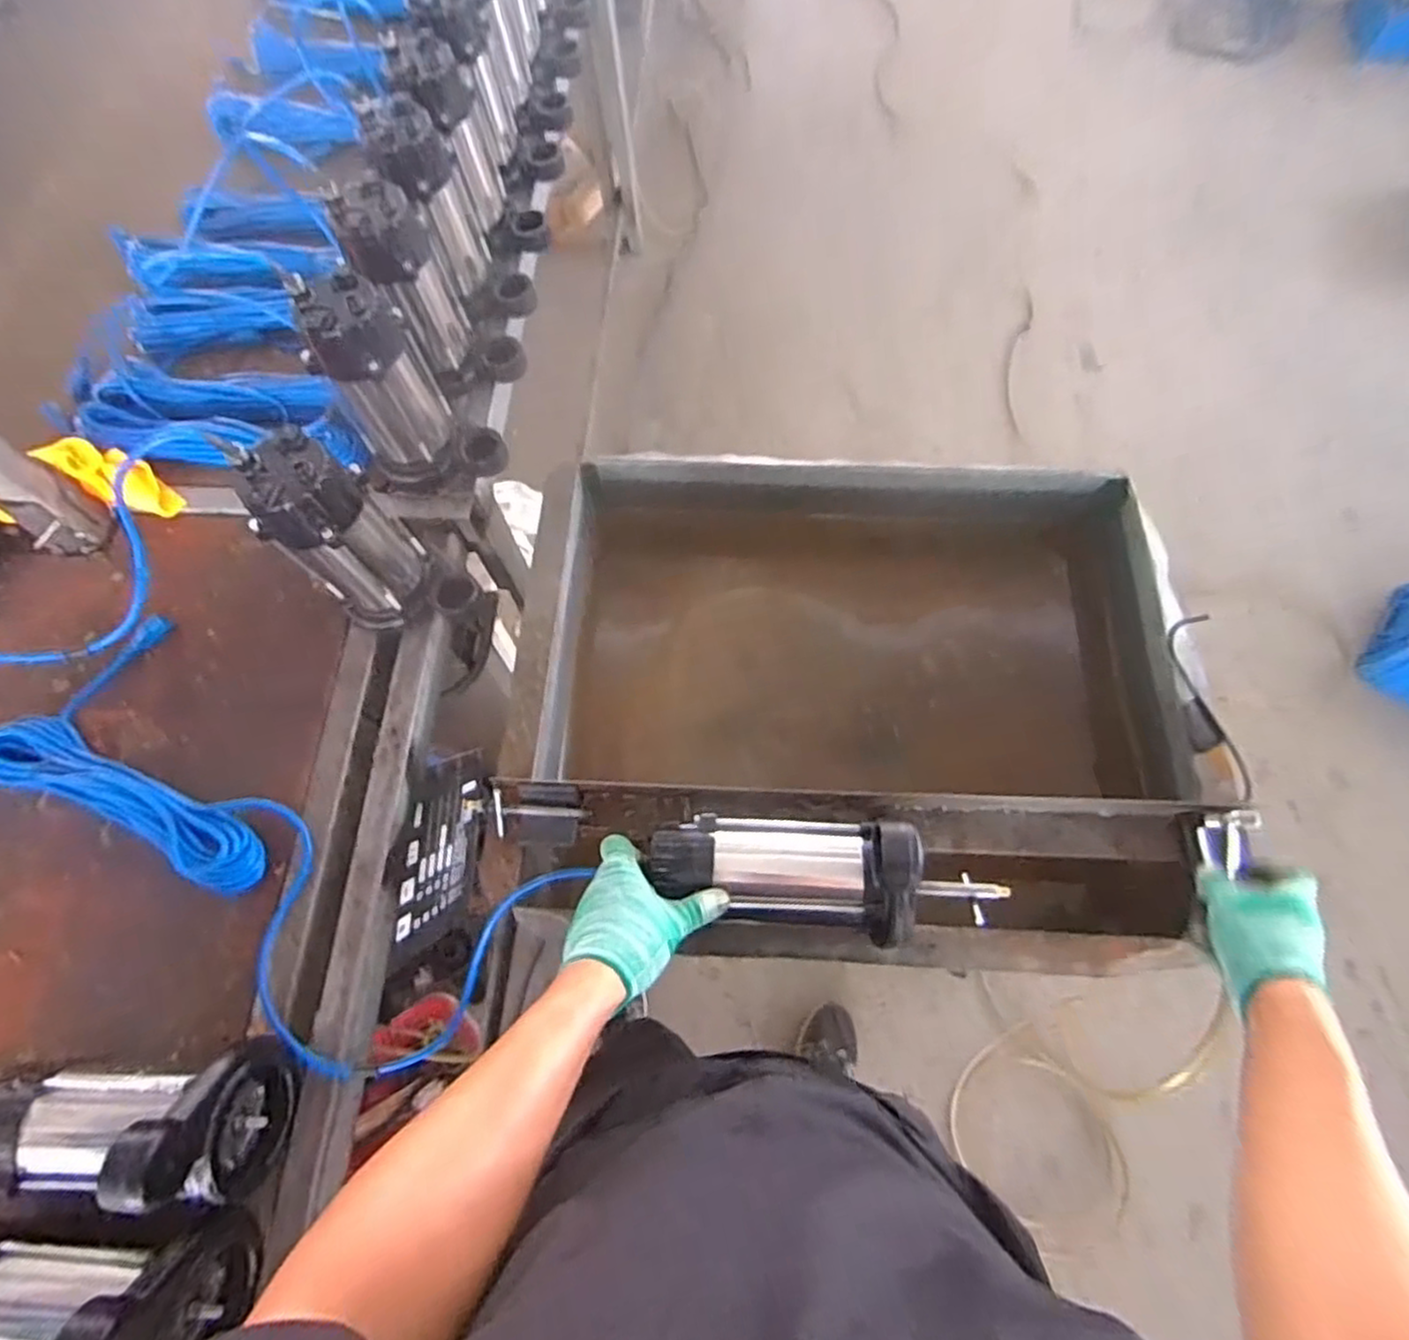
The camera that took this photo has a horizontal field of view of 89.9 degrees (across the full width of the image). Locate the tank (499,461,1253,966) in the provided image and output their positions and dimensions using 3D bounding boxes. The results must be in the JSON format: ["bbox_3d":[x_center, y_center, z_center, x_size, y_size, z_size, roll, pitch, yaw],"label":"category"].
[{"bbox_3d":[0.166,0.031,0.881,0.731,0.254,0.576,3,68,3],"label":"tank"}]

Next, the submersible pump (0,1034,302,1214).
[{"bbox_3d":[-0.490,0.386,0.582,0.232,0.166,0.114,-7,68,-1],"label":"submersible pump"}]

